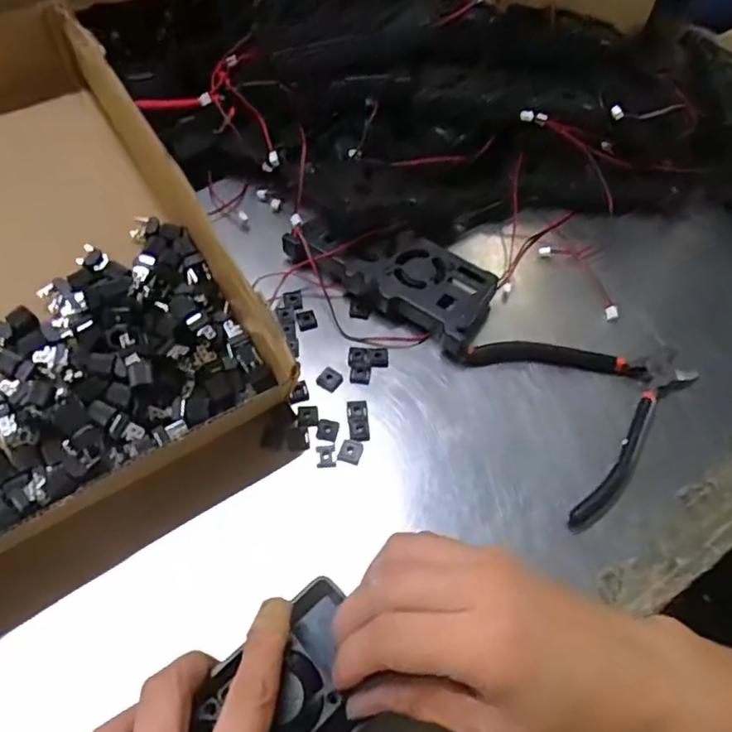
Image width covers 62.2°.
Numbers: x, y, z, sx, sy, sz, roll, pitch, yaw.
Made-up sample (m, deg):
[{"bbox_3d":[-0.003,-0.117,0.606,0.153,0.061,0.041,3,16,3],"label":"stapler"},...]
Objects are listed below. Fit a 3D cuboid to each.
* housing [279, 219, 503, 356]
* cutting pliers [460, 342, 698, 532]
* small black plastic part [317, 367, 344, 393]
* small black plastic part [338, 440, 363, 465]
[{"bbox_3d":[0.019,-0.069,0.427,0.147,0.020,0.067,31,60,16],"label":"housing"},{"bbox_3d":[0.147,0.017,0.386,0.131,0.012,0.134,-21,60,-16],"label":"cutting pliers"},{"bbox_3d":[-0.023,0.008,0.394,0.014,0.004,0.015,31,60,16],"label":"small black plastic part"},{"bbox_3d":[-0.009,0.052,0.366,0.013,0.004,0.014,16,57,8],"label":"small black plastic part"}]

